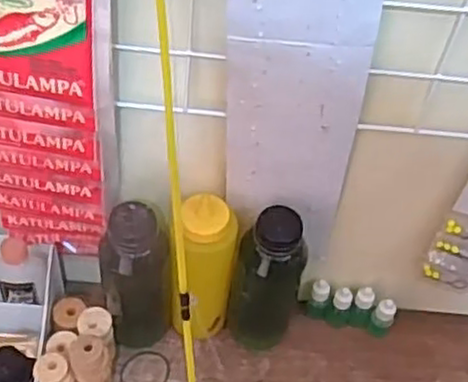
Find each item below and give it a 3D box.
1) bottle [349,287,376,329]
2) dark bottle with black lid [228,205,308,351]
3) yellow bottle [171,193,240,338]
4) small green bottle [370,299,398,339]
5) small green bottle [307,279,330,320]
[{"bbox_3d":[0.136,0.123,0.753,0.022,0.049,0.023,3,53,-4],"label":"bottle"},{"bbox_3d":[0.028,0.092,0.679,0.068,0.191,0.057,13,53,4],"label":"dark bottle with black lid"},{"bbox_3d":[-0.031,0.081,0.681,0.061,0.194,0.053,9,53,1],"label":"yellow bottle"},{"bbox_3d":[0.158,0.132,0.747,0.021,0.053,0.021,3,53,-4],"label":"small green bottle"},{"bbox_3d":[0.089,0.114,0.750,0.020,0.052,0.022,17,53,7],"label":"small green bottle"}]

